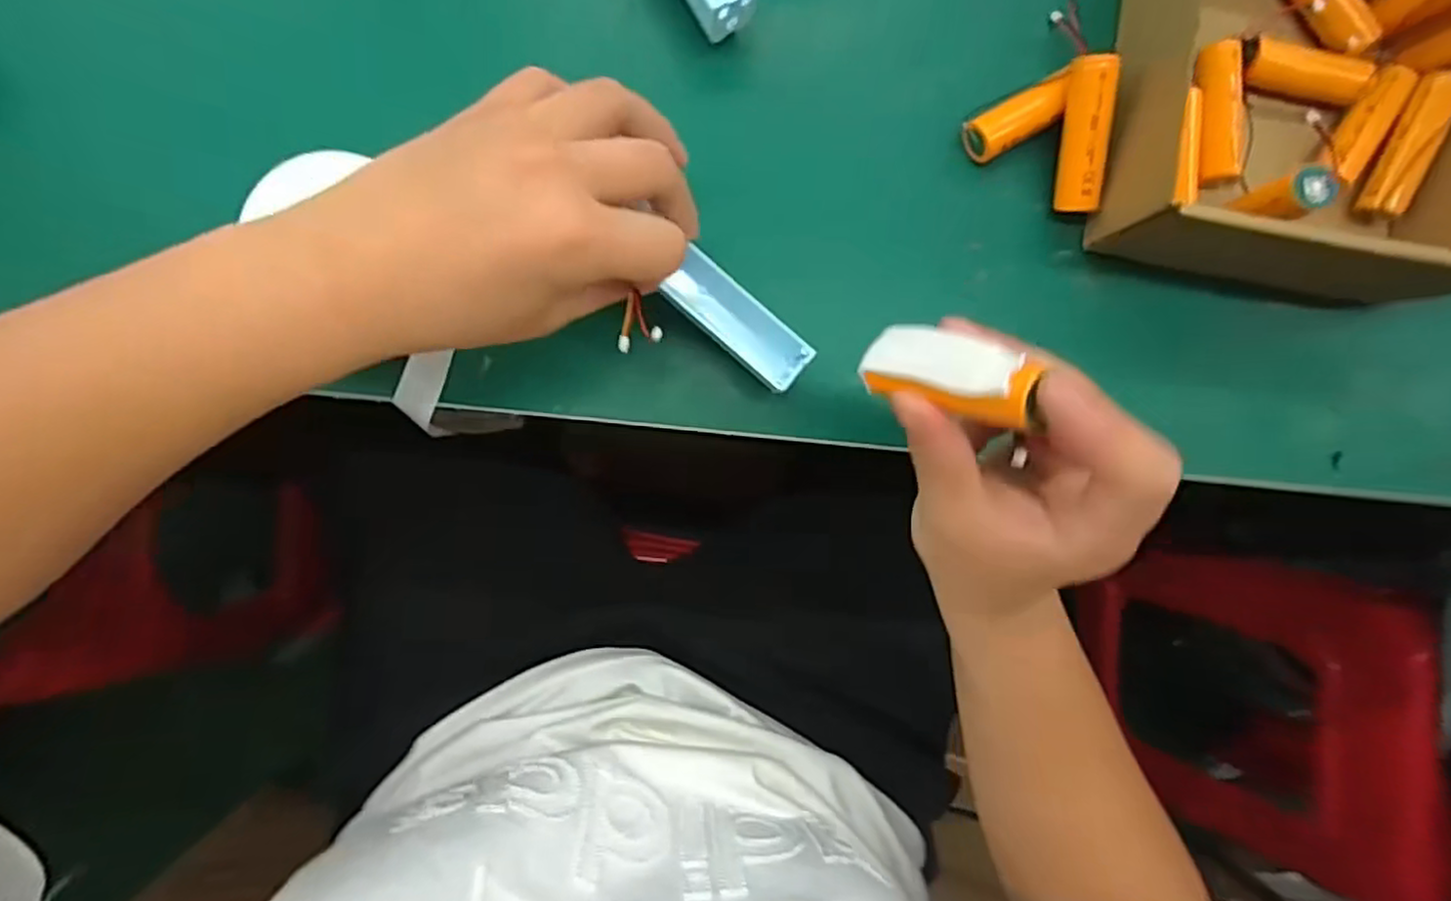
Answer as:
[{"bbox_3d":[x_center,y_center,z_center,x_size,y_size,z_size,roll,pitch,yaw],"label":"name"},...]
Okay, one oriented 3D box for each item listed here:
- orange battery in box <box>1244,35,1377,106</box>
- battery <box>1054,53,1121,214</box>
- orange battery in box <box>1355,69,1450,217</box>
[{"bbox_3d":[0.329,-0.217,0.394,0.016,0.020,0.074,-27,48,-5],"label":"orange battery in box"},{"bbox_3d":[0.185,-0.161,0.352,0.018,0.021,0.073,-5,111,-5],"label":"battery"},{"bbox_3d":[0.371,-0.165,0.371,0.021,0.016,0.076,20,101,-4],"label":"orange battery in box"}]

